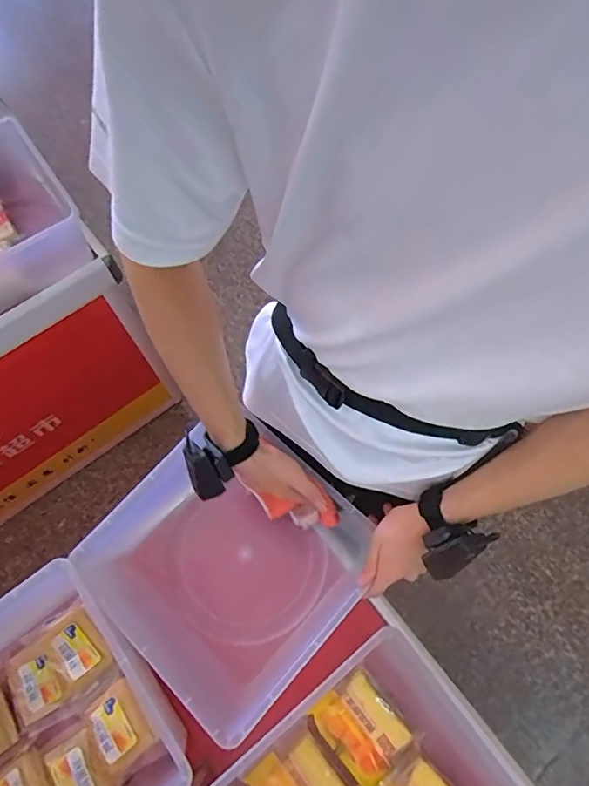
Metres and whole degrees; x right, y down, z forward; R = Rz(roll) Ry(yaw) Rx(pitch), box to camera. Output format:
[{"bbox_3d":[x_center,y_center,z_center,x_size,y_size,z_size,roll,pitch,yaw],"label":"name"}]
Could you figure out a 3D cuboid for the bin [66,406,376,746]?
[{"bbox_3d":[-0.077,0.230,0.659,0.301,0.141,0.343,41,74,16],"label":"bin"}]

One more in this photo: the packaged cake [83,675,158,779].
[{"bbox_3d":[-0.213,0.404,0.593,0.066,0.027,0.085,-38,72,-14],"label":"packaged cake"}]

